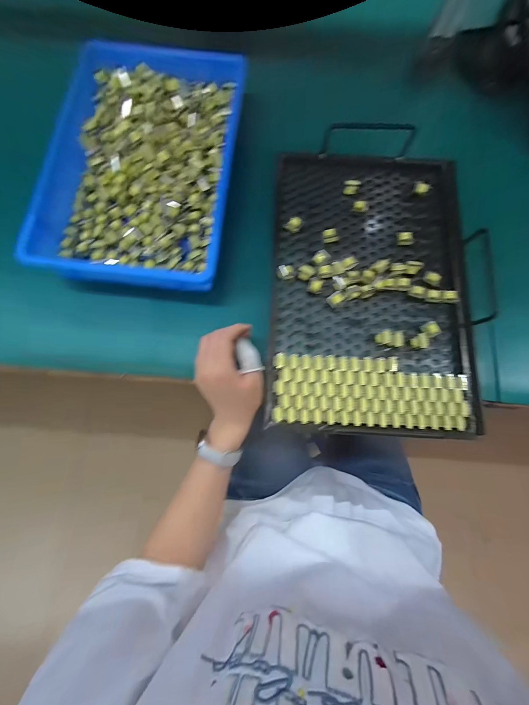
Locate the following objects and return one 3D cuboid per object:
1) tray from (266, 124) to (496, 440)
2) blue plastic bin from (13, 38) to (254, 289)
[{"bbox_3d":[0.153,-0.104,0.389,0.279,0.028,0.423,3,79,-1],"label":"tray"},{"bbox_3d":[-0.168,-0.272,0.388,0.243,0.046,0.367,7,79,0],"label":"blue plastic bin"}]

